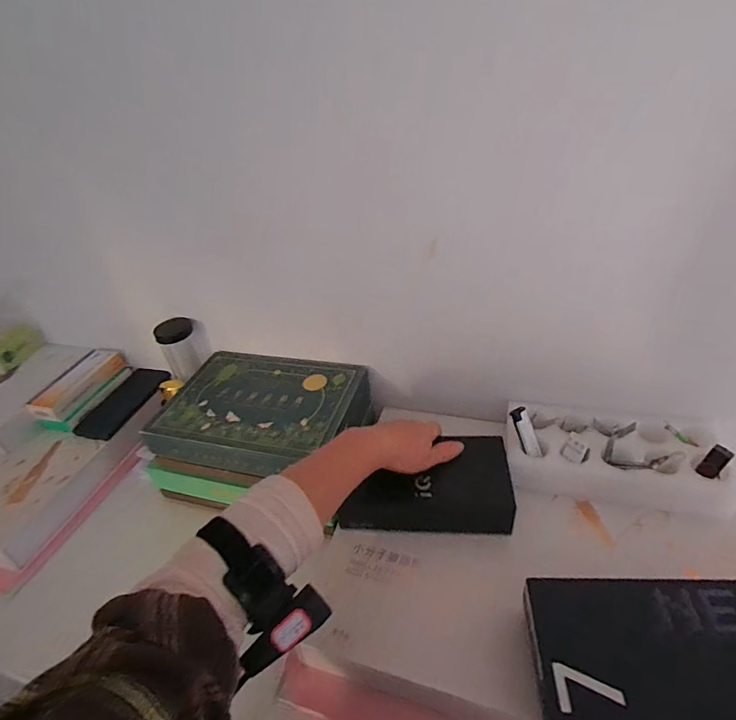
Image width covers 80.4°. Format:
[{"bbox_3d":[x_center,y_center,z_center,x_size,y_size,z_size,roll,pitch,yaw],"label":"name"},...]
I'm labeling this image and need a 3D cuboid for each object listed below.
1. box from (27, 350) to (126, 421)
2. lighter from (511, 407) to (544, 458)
[{"bbox_3d":[-0.449,0.044,0.681,0.055,0.047,0.148,6,39,18],"label":"box"},{"bbox_3d":[0.178,0.082,0.488,0.020,0.058,0.008,-21,-1,-18],"label":"lighter"}]

